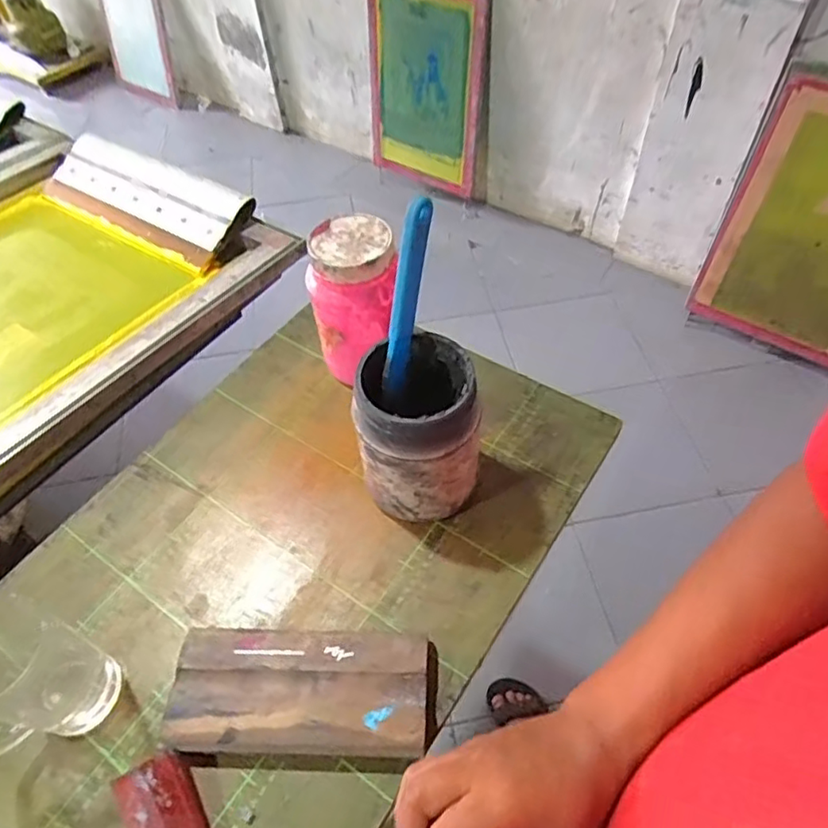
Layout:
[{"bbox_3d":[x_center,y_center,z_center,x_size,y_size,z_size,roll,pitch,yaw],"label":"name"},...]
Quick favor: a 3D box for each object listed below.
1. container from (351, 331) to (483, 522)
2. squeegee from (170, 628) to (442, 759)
[{"bbox_3d":[0.005,0.011,0.538,0.100,0.135,0.110,-5,53,0],"label":"container"},{"bbox_3d":[-0.086,0.217,0.486,0.203,0.025,0.096,-1,53,3],"label":"squeegee"}]

